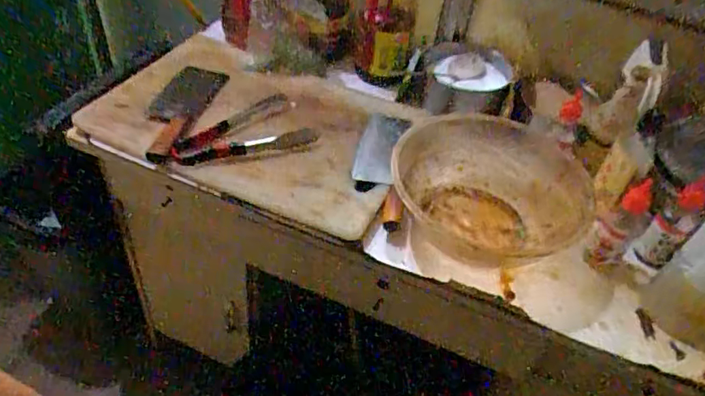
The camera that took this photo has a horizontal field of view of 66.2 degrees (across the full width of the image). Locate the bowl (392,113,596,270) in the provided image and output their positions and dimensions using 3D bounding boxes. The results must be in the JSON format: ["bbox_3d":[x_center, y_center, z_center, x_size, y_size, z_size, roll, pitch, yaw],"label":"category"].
[{"bbox_3d":[0.217,-0.008,0.856,0.302,0.102,0.254,6,45,-2],"label":"bowl"}]

